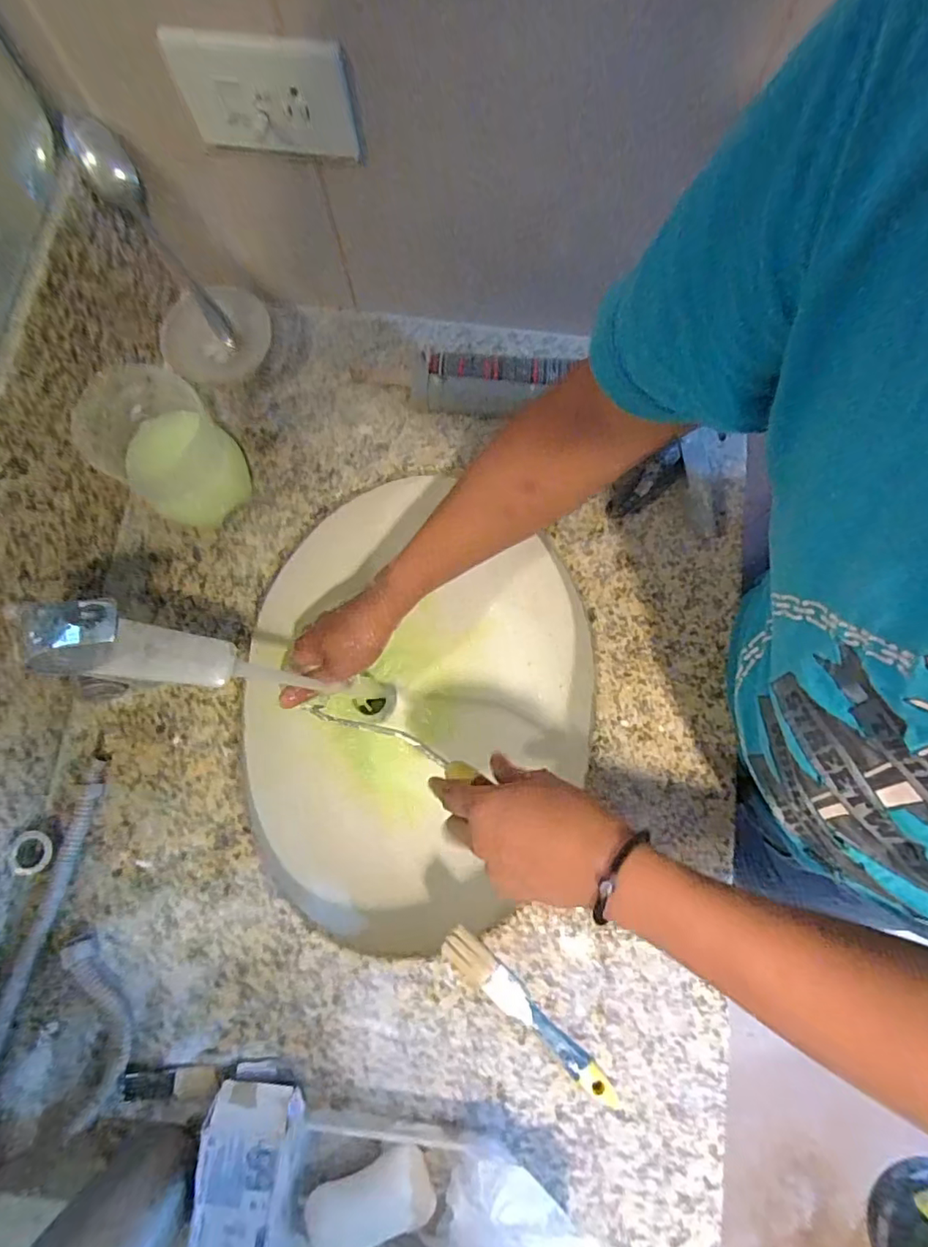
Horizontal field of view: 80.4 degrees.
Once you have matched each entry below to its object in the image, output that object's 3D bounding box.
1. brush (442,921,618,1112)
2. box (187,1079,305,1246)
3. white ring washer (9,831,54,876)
[{"bbox_3d":[0.052,0.315,0.437,0.174,0.014,0.028,43,82,7],"label":"brush"},{"bbox_3d":[-0.159,0.407,0.405,0.069,0.044,0.115,6,79,1],"label":"box"},{"bbox_3d":[-0.349,0.185,0.444,0.028,0.007,0.034,7,83,-40],"label":"white ring washer"}]

